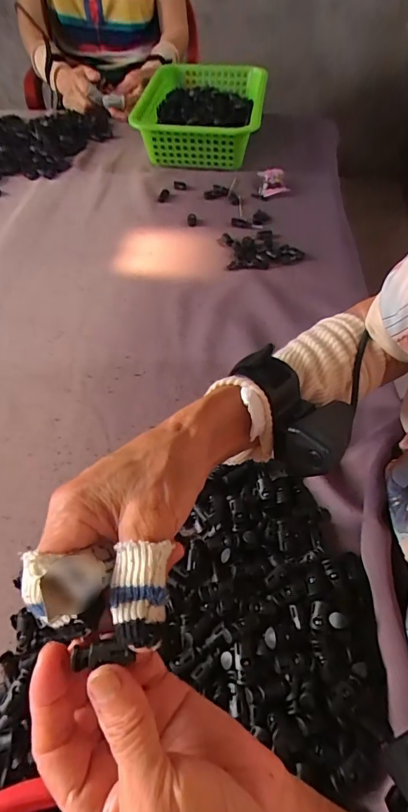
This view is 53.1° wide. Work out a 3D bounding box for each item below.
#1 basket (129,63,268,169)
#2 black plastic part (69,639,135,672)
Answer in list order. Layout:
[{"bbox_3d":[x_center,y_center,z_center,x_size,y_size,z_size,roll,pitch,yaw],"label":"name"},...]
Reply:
[{"bbox_3d":[0.000,-0.557,0.785,0.219,0.089,0.349,4,55,3],"label":"basket"},{"bbox_3d":[-0.044,0.108,0.177,0.026,0.005,0.010,-8,55,4],"label":"black plastic part"}]

